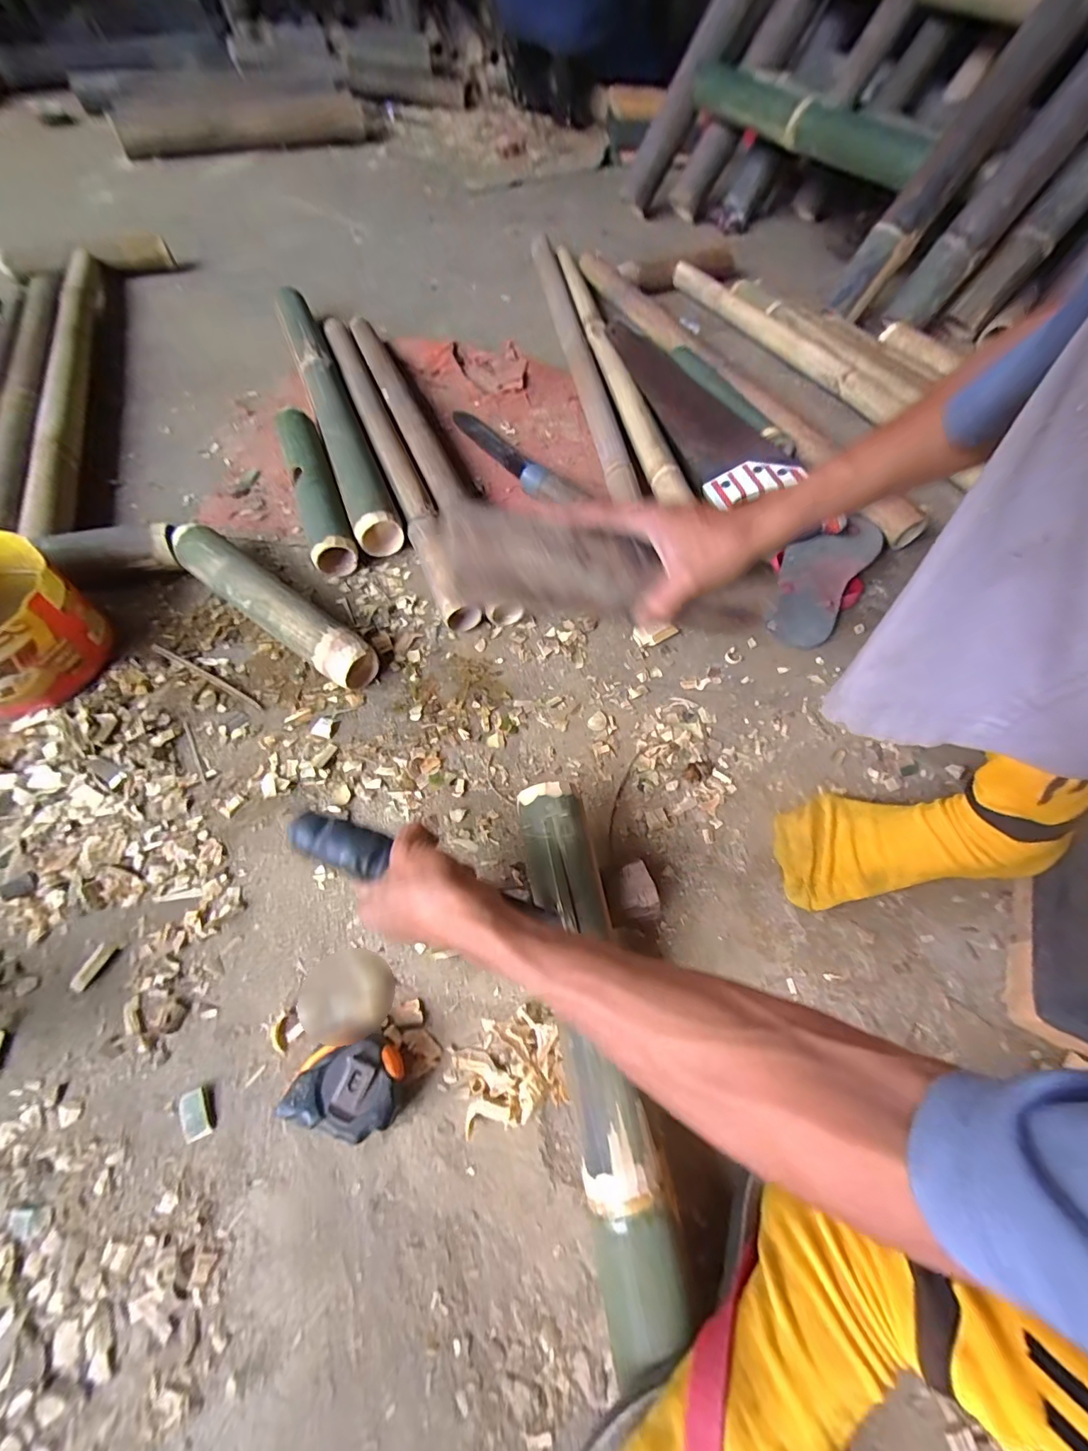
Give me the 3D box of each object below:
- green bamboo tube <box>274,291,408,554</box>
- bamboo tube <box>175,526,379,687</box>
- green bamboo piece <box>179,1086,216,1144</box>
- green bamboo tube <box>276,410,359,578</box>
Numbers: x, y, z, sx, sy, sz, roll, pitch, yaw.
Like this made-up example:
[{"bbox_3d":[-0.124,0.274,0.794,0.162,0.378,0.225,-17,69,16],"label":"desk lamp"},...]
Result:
[{"bbox_3d":[-0.314,-0.475,0.735,0.054,0.053,0.624,-18,63,-15],"label":"green bamboo tube"},{"bbox_3d":[-0.292,-0.129,0.543,0.275,0.055,0.053,34,62,15],"label":"bamboo tube"},{"bbox_3d":[-0.240,0.267,0.346,0.019,0.004,0.030,-27,65,-19],"label":"green bamboo piece"},{"bbox_3d":[-0.288,-0.299,0.636,0.051,0.064,0.258,-18,62,-15],"label":"green bamboo tube"}]

